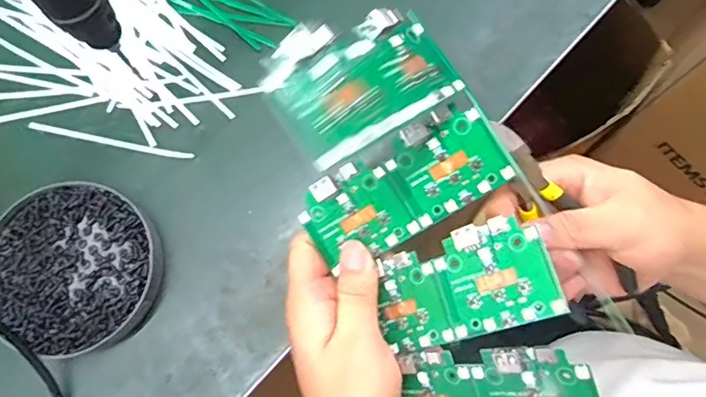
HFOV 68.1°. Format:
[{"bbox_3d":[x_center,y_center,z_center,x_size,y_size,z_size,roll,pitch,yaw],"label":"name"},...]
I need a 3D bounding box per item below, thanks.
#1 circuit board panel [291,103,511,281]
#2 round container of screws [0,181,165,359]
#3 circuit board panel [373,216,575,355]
[{"bbox_3d":[0.026,-0.005,0.291,0.113,0.008,0.052,-31,93,12],"label":"circuit board panel"},{"bbox_3d":[-0.186,0.046,0.349,0.110,0.020,0.110,0,77,0],"label":"round container of screws"},{"bbox_3d":[0.055,0.047,0.277,0.097,0.007,0.053,-24,73,30],"label":"circuit board panel"}]

